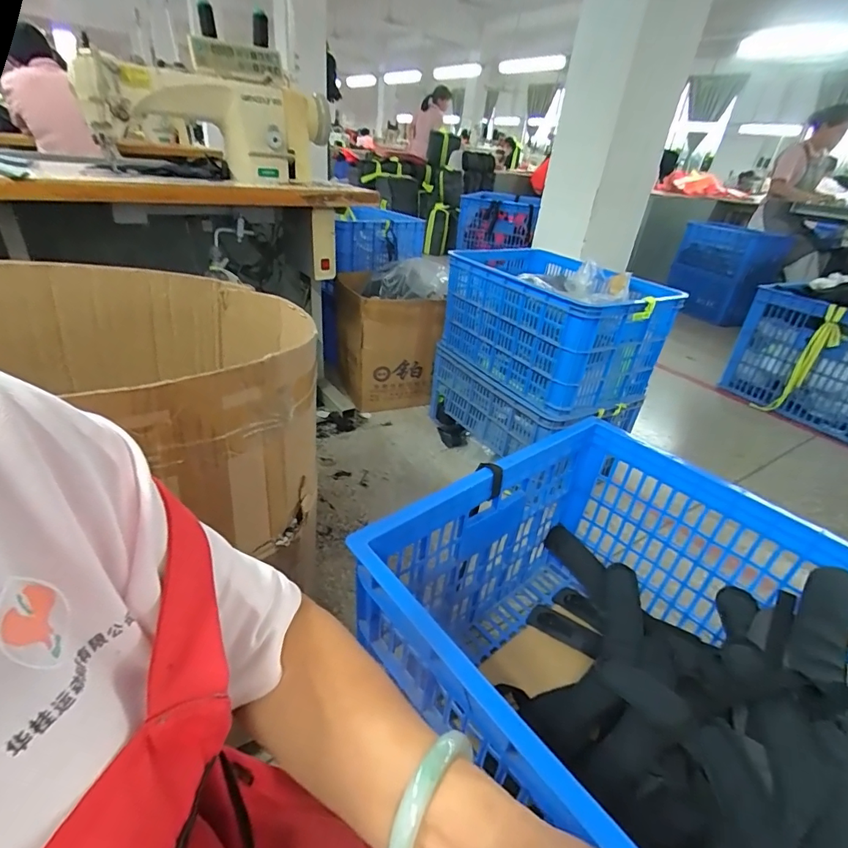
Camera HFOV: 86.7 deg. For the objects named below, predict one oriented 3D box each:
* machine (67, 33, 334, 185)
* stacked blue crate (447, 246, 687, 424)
[{"bbox_3d":[-0.549,-0.828,1.195,0.585,0.281,0.244,-10,35,-25],"label":"machine"},{"bbox_3d":[0.372,-0.318,1.391,0.399,0.313,0.610,-11,35,-26],"label":"stacked blue crate"}]

